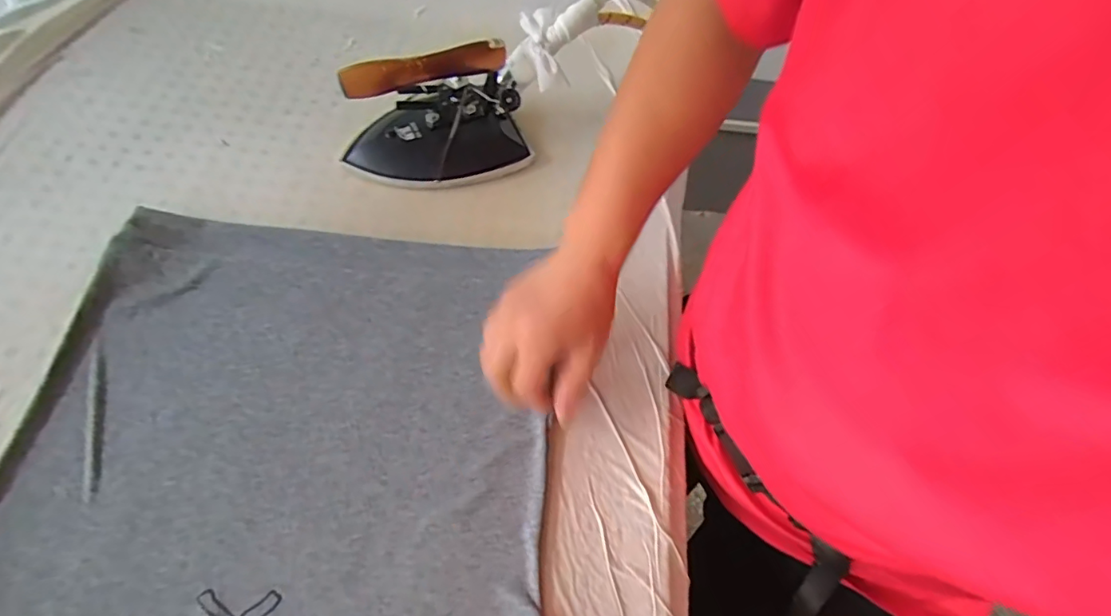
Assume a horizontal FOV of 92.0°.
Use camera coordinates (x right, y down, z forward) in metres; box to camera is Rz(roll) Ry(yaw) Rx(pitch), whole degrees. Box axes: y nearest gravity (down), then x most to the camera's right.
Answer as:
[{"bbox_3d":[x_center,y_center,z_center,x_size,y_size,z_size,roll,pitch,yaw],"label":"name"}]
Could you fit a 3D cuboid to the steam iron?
[{"bbox_3d":[-0.133,-0.207,0.577,0.200,0.118,0.099,-14,62,-10],"label":"steam iron"}]

